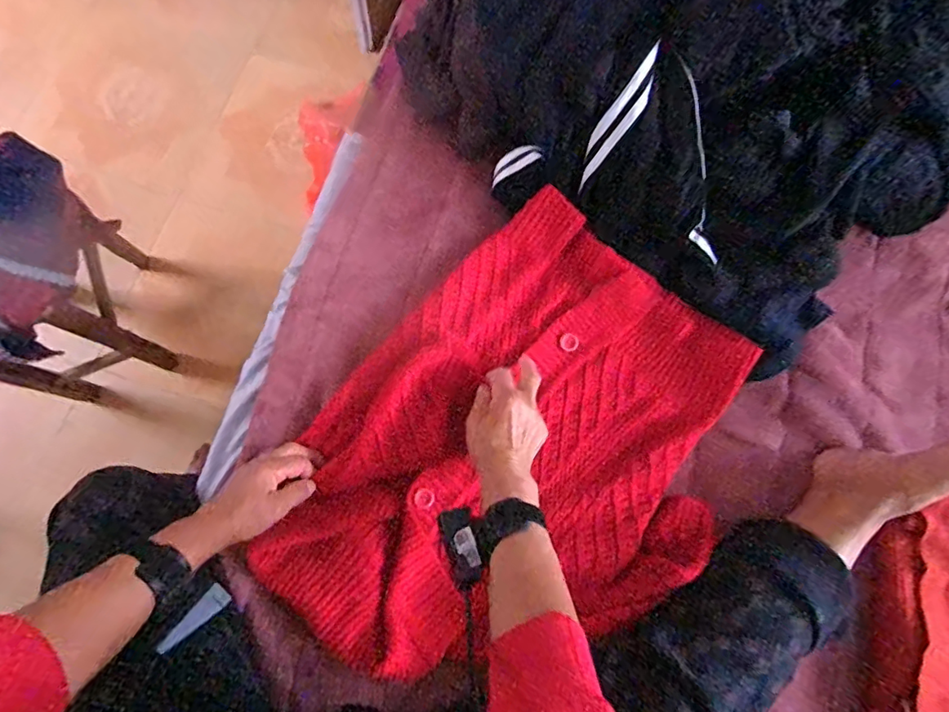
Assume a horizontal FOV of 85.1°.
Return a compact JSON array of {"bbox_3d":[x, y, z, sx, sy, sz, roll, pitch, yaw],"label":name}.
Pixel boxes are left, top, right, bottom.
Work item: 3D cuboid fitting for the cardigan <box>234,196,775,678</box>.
[{"bbox_3d":[0.059,0.111,0.598,0.417,0.074,0.555,35,73,11],"label":"cardigan"}]

